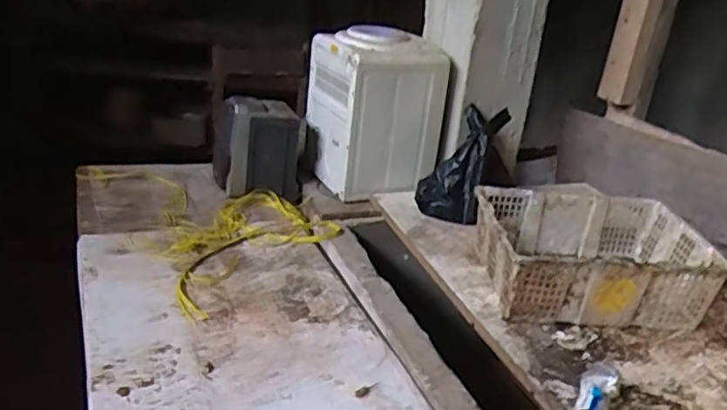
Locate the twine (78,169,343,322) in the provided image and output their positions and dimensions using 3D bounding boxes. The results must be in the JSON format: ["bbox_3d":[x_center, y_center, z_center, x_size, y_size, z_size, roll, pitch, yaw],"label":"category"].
[{"bbox_3d":[-0.387,0.023,1.684,0.489,0.042,0.796,-13,28,-35],"label":"twine"}]

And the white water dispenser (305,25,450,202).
[{"bbox_3d":[0.037,-0.275,1.835,0.310,0.416,0.333,-5,27,-23],"label":"white water dispenser"}]

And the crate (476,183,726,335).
[{"bbox_3d":[0.501,0.120,1.437,0.479,0.173,0.338,4,25,-5],"label":"crate"}]

